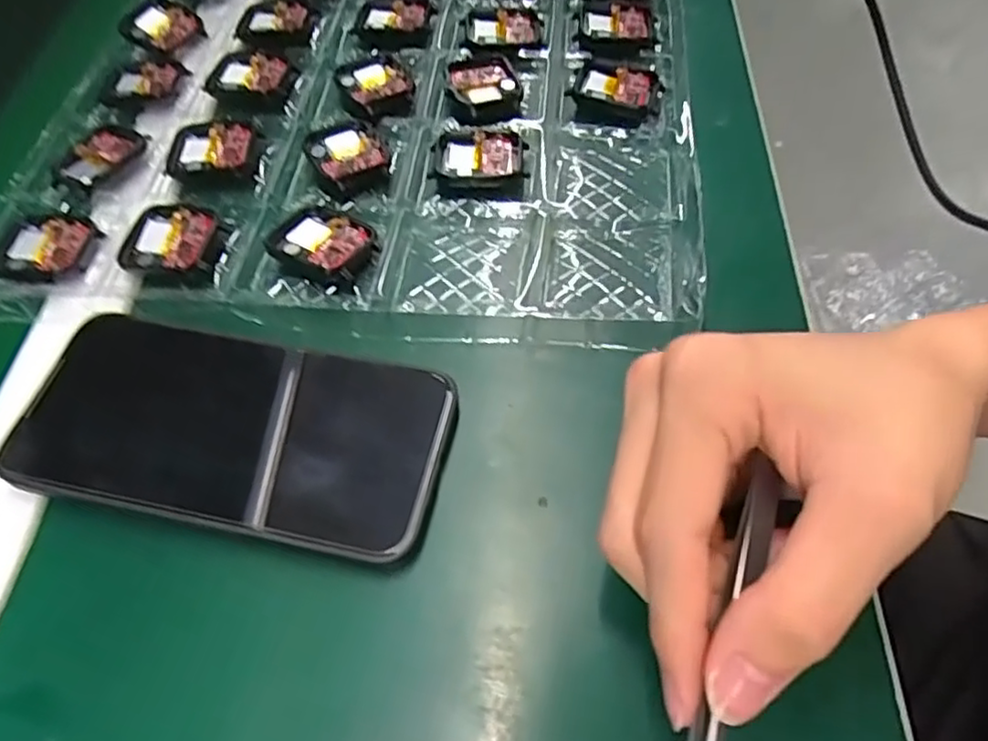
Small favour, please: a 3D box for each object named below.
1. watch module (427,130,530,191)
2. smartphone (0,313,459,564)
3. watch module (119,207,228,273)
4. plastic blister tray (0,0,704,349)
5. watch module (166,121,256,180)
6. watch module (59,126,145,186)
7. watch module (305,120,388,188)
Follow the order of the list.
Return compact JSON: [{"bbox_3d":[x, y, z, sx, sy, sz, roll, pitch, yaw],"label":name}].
[{"bbox_3d":[-0.007,-0.105,0.342,0.046,0.008,0.038,6,58,5],"label":"watch module"},{"bbox_3d":[-0.100,0.022,0.263,0.161,0.010,0.076,11,58,8],"label":"smartphone"},{"bbox_3d":[-0.148,-0.061,0.317,0.047,0.010,0.036,7,58,5],"label":"watch module"},{"bbox_3d":[-0.071,-0.153,0.376,0.337,0.020,0.313,5,58,4],"label":"plastic blister tray"},{"bbox_3d":[-0.144,-0.113,0.351,0.042,0.010,0.035,-6,58,-2],"label":"watch module"},{"bbox_3d":[-0.207,-0.114,0.360,0.031,0.004,0.042,29,62,18],"label":"watch module"},{"bbox_3d":[-0.074,-0.109,0.347,0.038,0.009,0.040,-27,61,-15],"label":"watch module"}]

